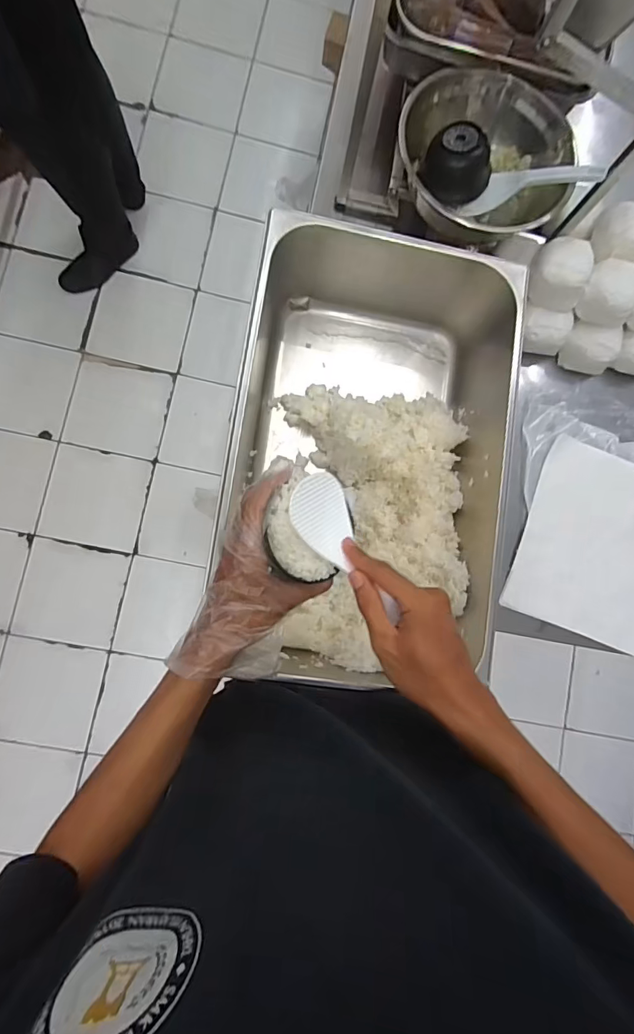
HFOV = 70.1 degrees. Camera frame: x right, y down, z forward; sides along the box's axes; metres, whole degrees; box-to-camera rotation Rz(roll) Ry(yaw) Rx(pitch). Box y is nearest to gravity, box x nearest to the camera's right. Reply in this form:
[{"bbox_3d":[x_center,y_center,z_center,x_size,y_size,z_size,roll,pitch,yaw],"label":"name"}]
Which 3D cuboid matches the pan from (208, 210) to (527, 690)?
[{"bbox_3d":[0.065,-0.081,0.586,0.299,0.156,0.525,7,83,-6],"label":"pan"}]

